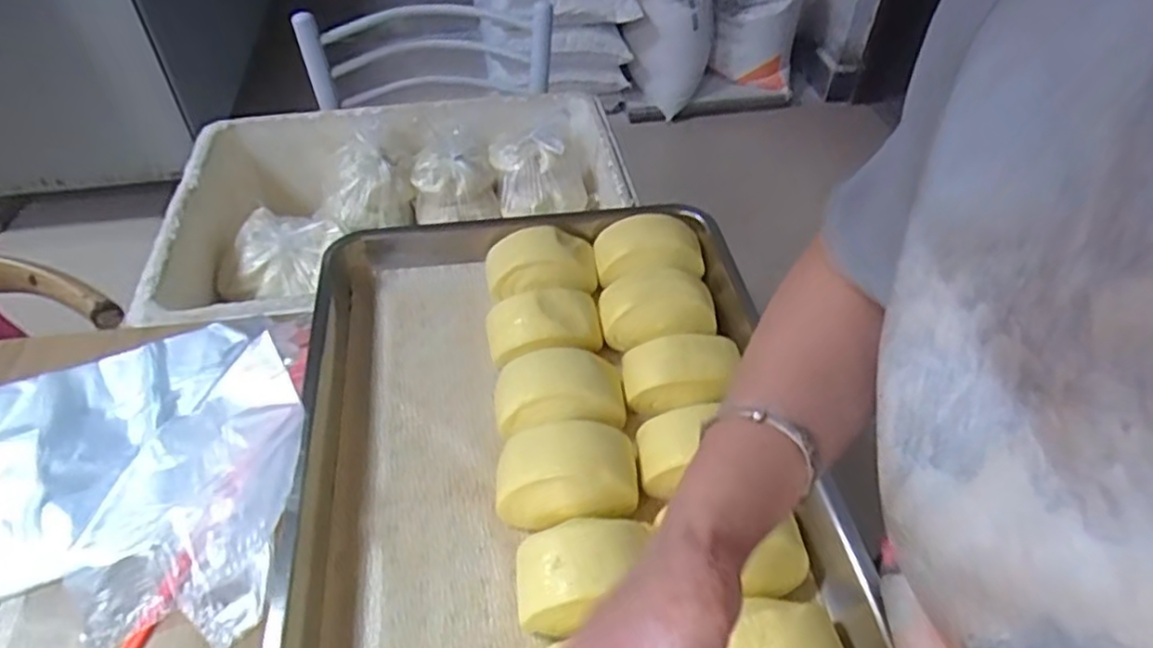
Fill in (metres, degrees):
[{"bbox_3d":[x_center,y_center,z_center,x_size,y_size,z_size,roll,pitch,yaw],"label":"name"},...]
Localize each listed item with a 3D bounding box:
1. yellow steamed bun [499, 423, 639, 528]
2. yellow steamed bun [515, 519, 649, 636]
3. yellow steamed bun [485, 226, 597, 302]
[{"bbox_3d":[-0.008,0.116,0.532,0.103,0.051,0.068,-2,46,-4],"label":"yellow steamed bun"},{"bbox_3d":[0.004,0.175,0.487,0.100,0.049,0.070,-14,48,-15],"label":"yellow steamed bun"},{"bbox_3d":[-0.035,-0.055,0.693,0.106,0.060,0.070,-8,47,-9],"label":"yellow steamed bun"}]

